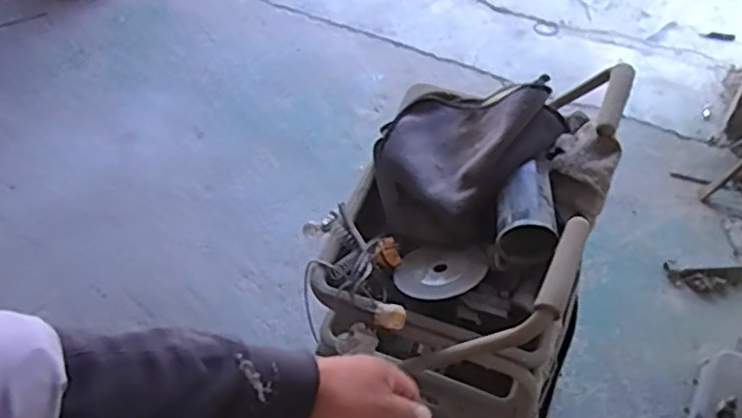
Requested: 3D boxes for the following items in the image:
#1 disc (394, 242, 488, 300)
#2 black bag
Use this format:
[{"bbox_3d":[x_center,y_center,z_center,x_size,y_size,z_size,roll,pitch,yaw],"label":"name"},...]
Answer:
[{"bbox_3d":[0.077,0.068,0.733,0.100,0.011,0.083,-8,31,20],"label":"disc"},{"bbox_3d":[0.104,-0.072,0.782,0.181,0.107,0.216,34,62,27],"label":"black bag"}]

